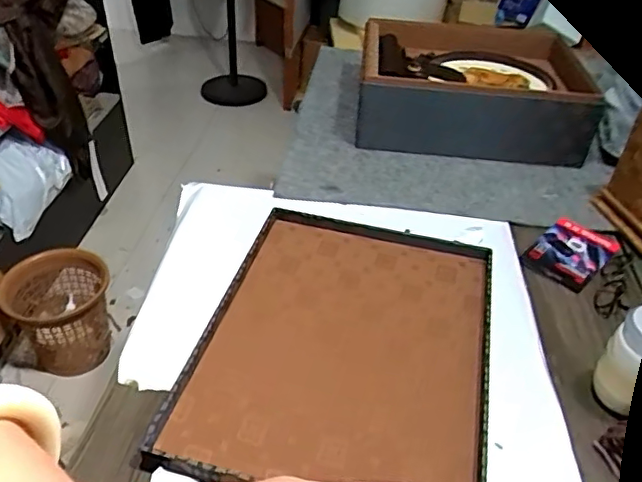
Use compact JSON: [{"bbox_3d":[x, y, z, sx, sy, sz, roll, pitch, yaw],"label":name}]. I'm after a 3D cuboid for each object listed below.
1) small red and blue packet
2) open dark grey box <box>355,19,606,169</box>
[{"bbox_3d":[0.405,0.018,0.908,0.161,0.019,0.104,-30,48,-34],"label":"small red and blue packet"},{"bbox_3d":[0.314,-0.349,1.215,0.456,0.135,0.438,6,39,3],"label":"open dark grey box"}]

